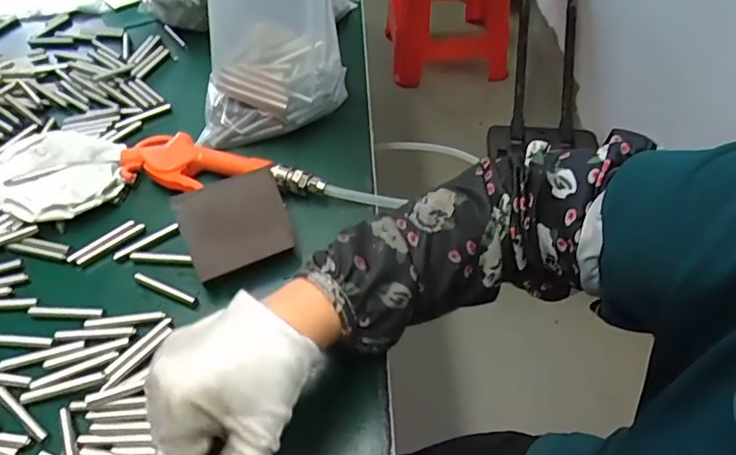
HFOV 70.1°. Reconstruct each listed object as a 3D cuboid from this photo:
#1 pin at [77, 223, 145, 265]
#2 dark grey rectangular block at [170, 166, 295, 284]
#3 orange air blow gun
[{"bbox_3d":[-0.212,0.013,0.433,0.057,0.005,0.007,-32,56,-22],"label":"pin"},{"bbox_3d":[-0.098,-0.003,0.392,0.075,0.021,0.066,-21,95,-18],"label":"dark grey rectangular block"},{"bbox_3d":[-0.157,-0.055,0.477,0.131,0.020,0.058,13,53,13],"label":"orange air blow gun"}]

